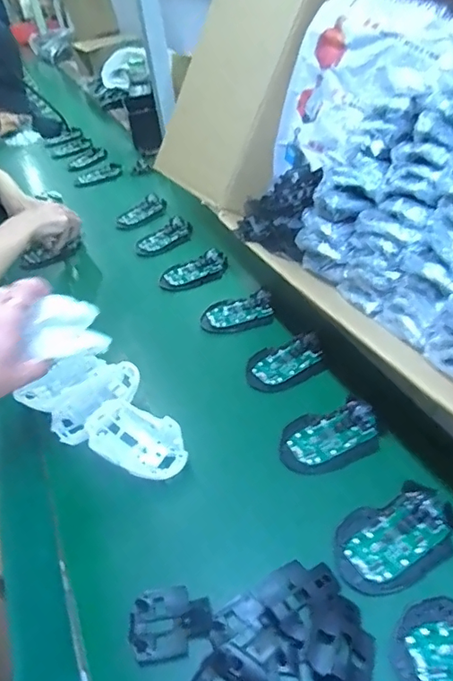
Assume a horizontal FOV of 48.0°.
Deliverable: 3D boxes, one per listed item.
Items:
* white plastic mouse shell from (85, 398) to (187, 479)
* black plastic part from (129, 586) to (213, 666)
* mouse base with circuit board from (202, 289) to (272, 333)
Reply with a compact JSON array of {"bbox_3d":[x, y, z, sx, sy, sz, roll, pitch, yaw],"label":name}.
[{"bbox_3d":[-0.097,0.110,0.554,0.113,0.035,0.065,11,45,21],"label":"white plastic mouse shell"},{"bbox_3d":[-0.046,0.230,0.418,0.066,0.011,0.054,-11,41,-2],"label":"black plastic part"},{"bbox_3d":[0.014,-0.044,0.729,0.101,0.023,0.067,-8,41,1],"label":"mouse base with circuit board"}]

